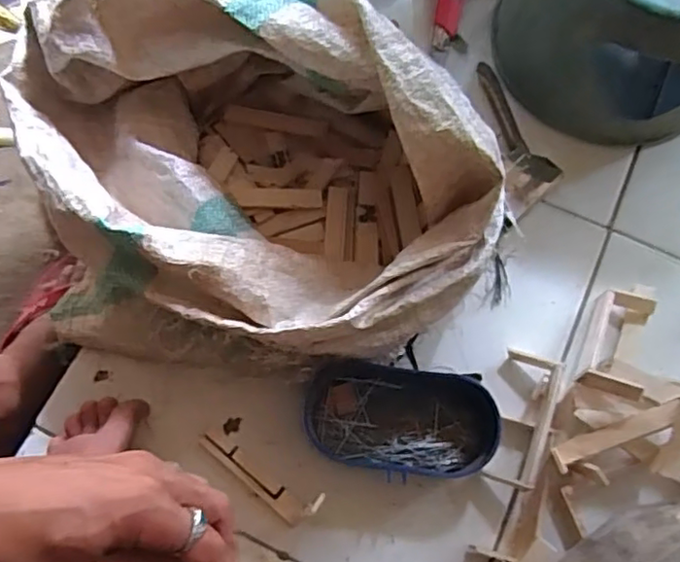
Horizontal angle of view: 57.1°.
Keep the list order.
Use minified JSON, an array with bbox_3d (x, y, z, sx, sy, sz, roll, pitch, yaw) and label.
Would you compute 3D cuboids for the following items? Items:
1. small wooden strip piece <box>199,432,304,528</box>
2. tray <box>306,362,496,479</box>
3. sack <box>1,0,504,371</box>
[{"bbox_3d":[-0.075,0.165,0.527,0.108,0.007,0.018,39,74,10],"label":"small wooden strip piece"},{"bbox_3d":[0.052,0.118,0.531,0.158,0.037,0.089,4,71,-1],"label":"tray"},{"bbox_3d":[-0.088,-0.108,0.522,0.387,0.183,0.342,-6,71,-5],"label":"sack"}]

